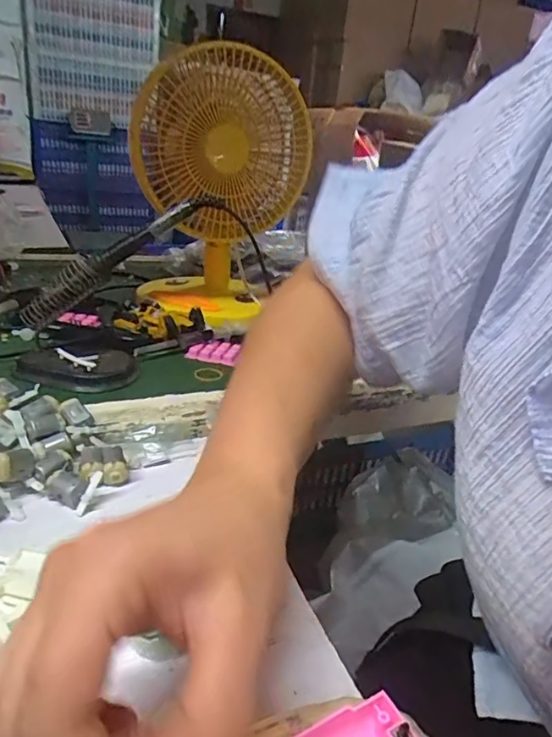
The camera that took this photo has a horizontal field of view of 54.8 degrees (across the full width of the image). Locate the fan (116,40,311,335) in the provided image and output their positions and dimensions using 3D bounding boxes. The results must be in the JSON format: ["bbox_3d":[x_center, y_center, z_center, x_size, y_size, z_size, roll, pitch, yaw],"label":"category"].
[{"bbox_3d":[-0.070,-0.220,0.666,0.198,0.304,0.229,5,24,-3],"label":"fan"}]

